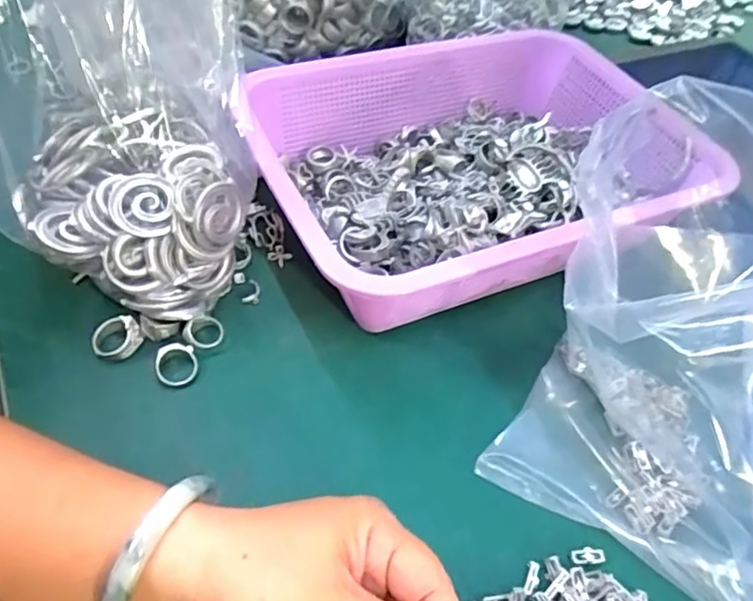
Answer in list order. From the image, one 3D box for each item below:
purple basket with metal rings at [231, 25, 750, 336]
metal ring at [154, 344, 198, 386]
[{"bbox_3d":[0.071,-0.093,0.435,0.289,0.079,0.219,-18,54,-19],"label":"purple basket with metal rings"},{"bbox_3d":[-0.117,0.038,0.352,0.024,0.004,0.025,-2,66,-24],"label":"metal ring"}]

